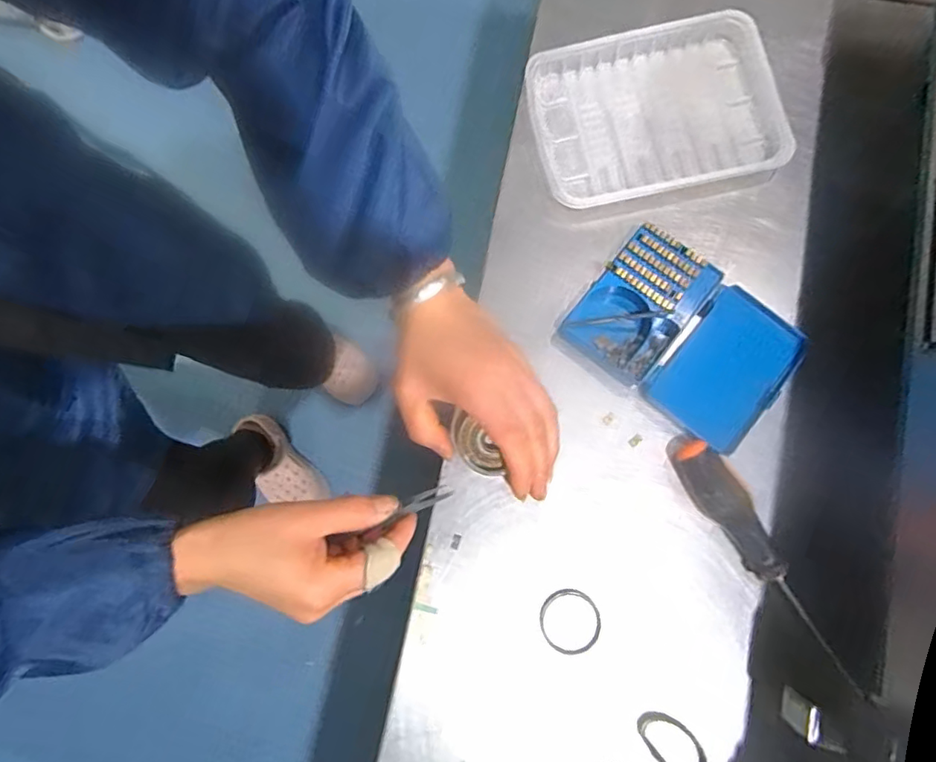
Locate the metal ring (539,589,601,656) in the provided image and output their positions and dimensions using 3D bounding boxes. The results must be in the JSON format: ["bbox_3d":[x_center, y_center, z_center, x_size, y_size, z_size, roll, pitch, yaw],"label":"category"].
[{"bbox_3d":[0.068,0.162,0.369,0.041,0.004,0.041,0,79,1],"label":"metal ring"}]

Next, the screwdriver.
[{"bbox_3d":[0.193,0.110,0.365,0.029,0.030,0.169,-34,80,-5],"label":"screwdriver"}]

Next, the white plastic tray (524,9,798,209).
[{"bbox_3d":[0.149,-0.211,0.427,0.190,0.019,0.137,-11,79,-1],"label":"white plastic tray"}]

